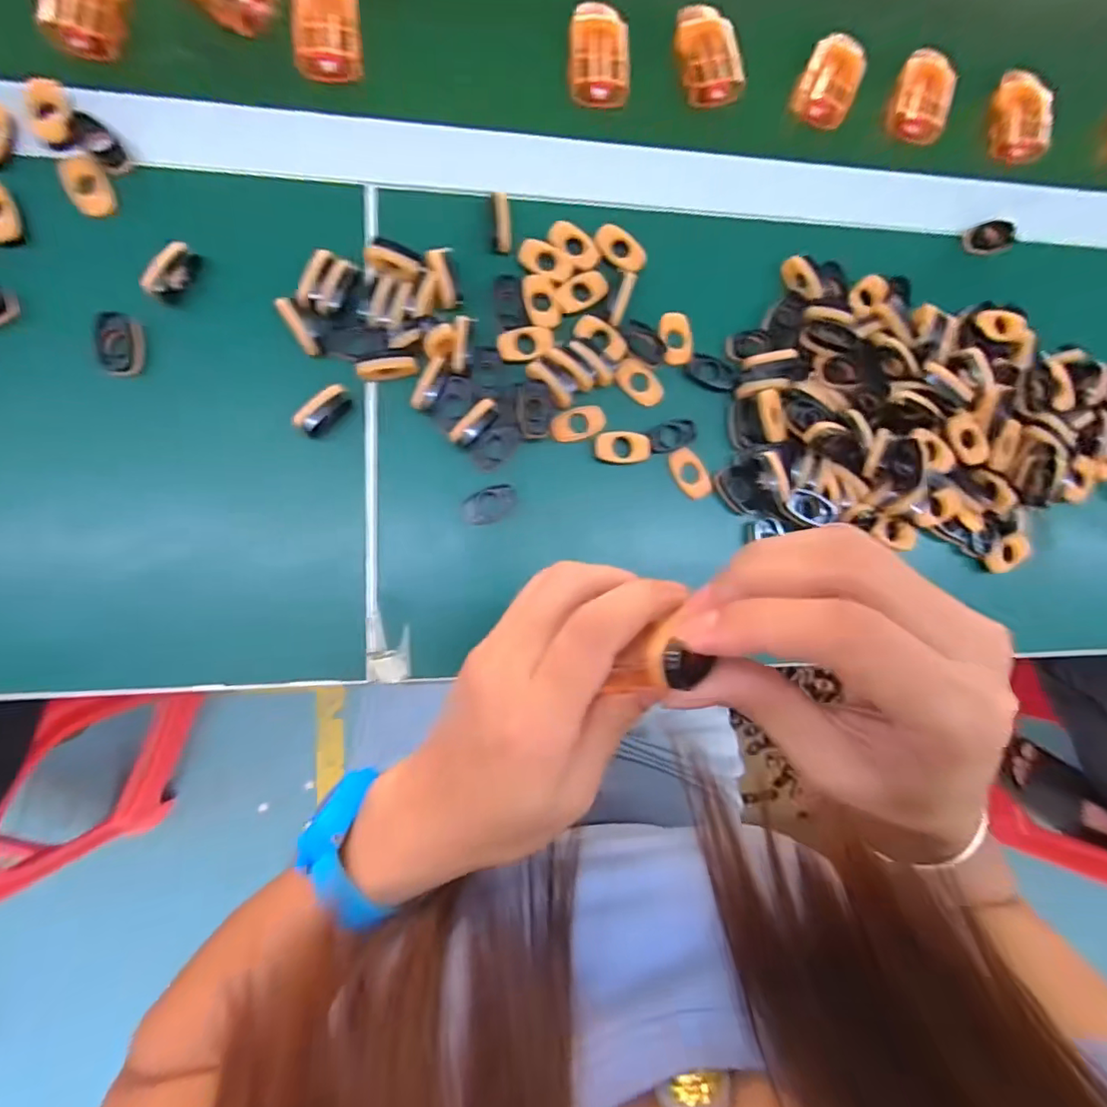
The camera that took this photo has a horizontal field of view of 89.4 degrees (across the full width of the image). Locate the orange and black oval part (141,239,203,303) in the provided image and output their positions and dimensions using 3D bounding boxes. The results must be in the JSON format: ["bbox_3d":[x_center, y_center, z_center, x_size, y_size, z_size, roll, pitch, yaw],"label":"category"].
[{"bbox_3d":[-0.211,-0.155,0.310,0.009,0.020,0.033,33,83,-5],"label":"orange and black oval part"}]

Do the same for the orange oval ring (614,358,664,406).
[{"bbox_3d":[0.055,-0.108,0.353,0.033,0.006,0.020,41,83,-4],"label":"orange oval ring"}]

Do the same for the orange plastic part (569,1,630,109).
[{"bbox_3d":[0.029,-0.322,0.359,0.037,0.020,0.060,0,87,-8],"label":"orange plastic part"}]

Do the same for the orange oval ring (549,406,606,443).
[{"bbox_3d":[0.015,-0.080,0.344,0.035,0.006,0.019,-18,90,-9],"label":"orange oval ring"}]

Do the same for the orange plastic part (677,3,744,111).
[{"bbox_3d":[0.103,-0.330,0.370,0.039,0.013,0.059,-8,89,-8],"label":"orange plastic part"}]

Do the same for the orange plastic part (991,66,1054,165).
[{"bbox_3d":[0.336,-0.317,0.403,0.034,0.018,0.071,3,87,-8],"label":"orange plastic part"}]

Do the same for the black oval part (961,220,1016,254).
[{"bbox_3d":[0.306,-0.221,0.394,0.031,0.013,0.019,-9,89,-8],"label":"black oval part"}]

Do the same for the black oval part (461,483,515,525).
[{"bbox_3d":[-0.038,-0.029,0.333,0.032,0.008,0.018,-23,91,-9],"label":"black oval part"}]

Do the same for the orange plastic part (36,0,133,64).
[{"bbox_3d":[-0.264,-0.314,0.316,0.034,0.016,0.065,6,87,-8],"label":"orange plastic part"}]

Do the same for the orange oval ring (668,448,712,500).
[{"bbox_3d":[0.087,-0.051,0.356,0.021,0.005,0.034,-27,91,-8],"label":"orange oval ring"}]

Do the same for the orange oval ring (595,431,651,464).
[{"bbox_3d":[0.043,-0.066,0.345,0.033,0.008,0.019,0,87,-8],"label":"orange oval ring"}]

